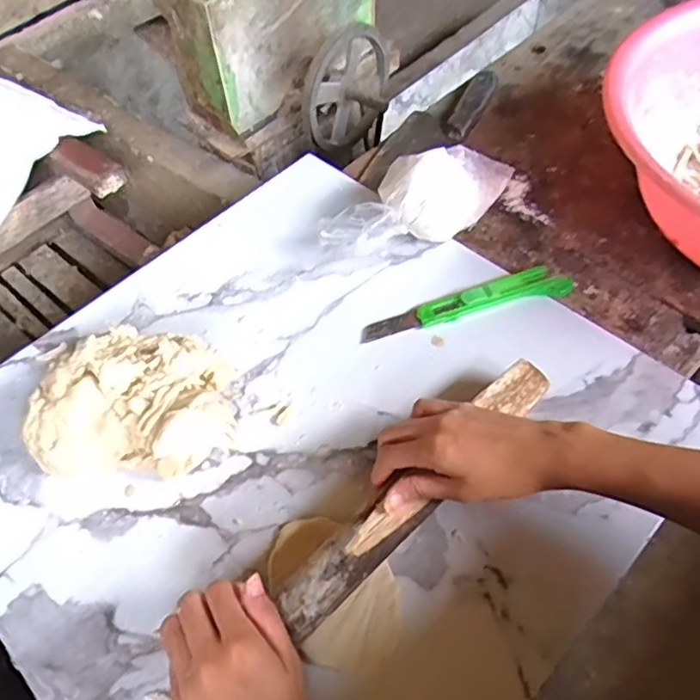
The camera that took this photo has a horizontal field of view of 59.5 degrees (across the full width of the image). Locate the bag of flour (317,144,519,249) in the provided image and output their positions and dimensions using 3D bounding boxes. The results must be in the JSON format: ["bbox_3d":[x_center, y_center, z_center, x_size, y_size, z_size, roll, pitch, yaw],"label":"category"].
[{"bbox_3d":[0.074,-0.152,0.592,0.213,0.068,0.084,-31,59,-19],"label":"bag of flour"}]

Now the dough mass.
[{"bbox_3d":[-0.169,0.037,0.492,0.152,0.059,0.122,4,54,5],"label":"dough mass"}]

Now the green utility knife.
[{"bbox_3d":[0.106,-0.040,0.554,0.193,0.020,0.033,-15,55,-9],"label":"green utility knife"}]

